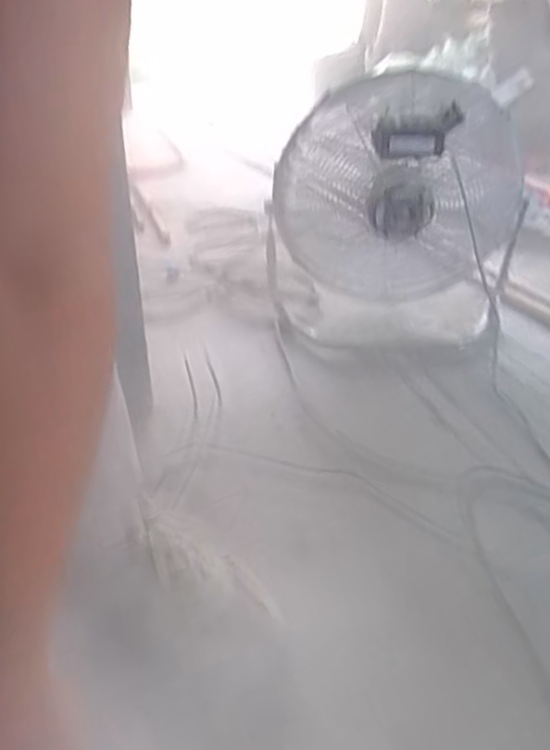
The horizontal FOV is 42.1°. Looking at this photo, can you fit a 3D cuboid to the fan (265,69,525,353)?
[{"bbox_3d":[0.232,-0.333,1.403,0.456,0.447,0.348,5,28,13],"label":"fan"}]

